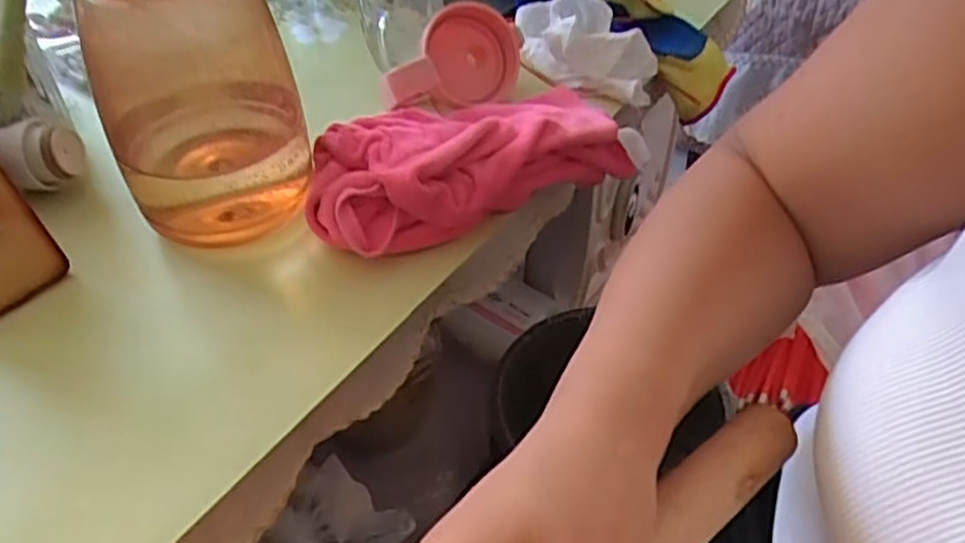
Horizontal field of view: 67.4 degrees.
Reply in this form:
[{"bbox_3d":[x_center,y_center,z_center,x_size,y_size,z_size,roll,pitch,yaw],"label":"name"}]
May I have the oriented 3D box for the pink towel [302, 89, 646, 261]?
[{"bbox_3d":[-0.007,-0.093,0.542,0.262,0.063,0.121,-24,50,-23],"label":"pink towel"}]

